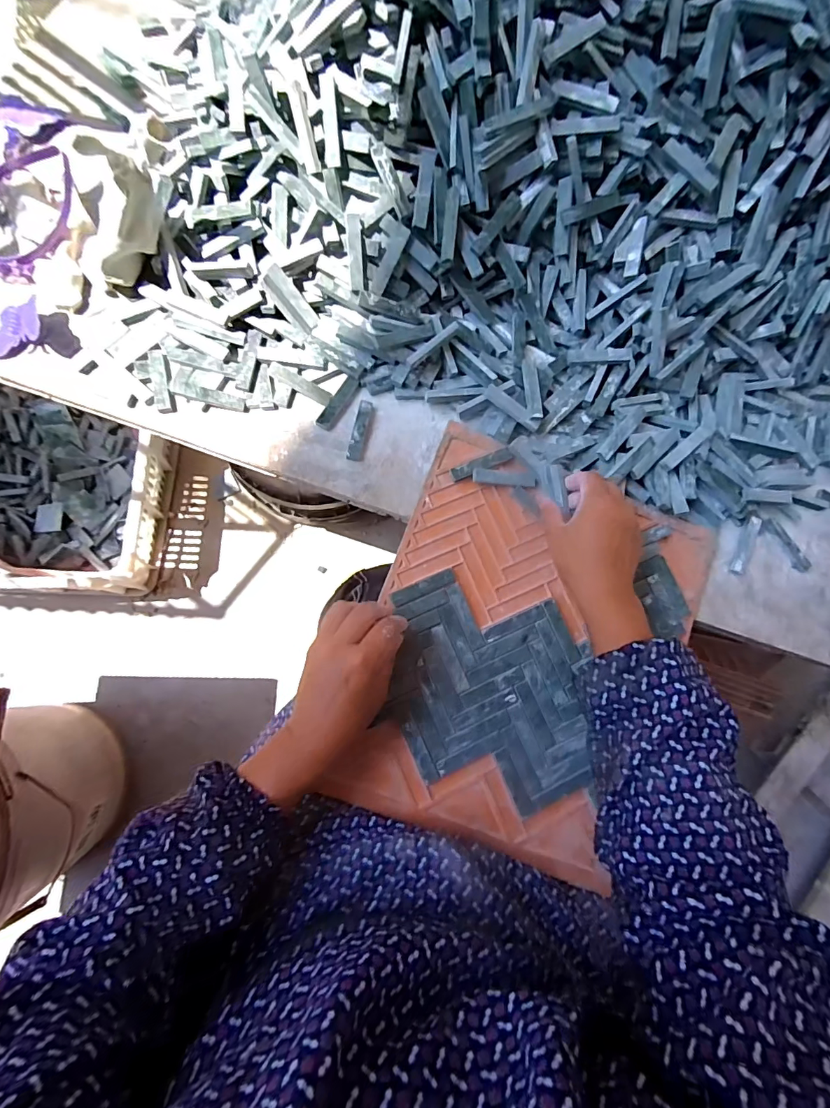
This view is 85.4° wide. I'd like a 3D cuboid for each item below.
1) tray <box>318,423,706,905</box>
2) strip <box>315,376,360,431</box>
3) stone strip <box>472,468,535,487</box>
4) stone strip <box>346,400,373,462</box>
[{"bbox_3d":[0.102,0.090,0.423,0.282,0.014,0.346,22,81,-2],"label":"tray"},{"bbox_3d":[-0.073,-0.146,0.436,0.015,0.005,0.059,32,75,0],"label":"strip"},{"bbox_3d":[0.086,-0.073,0.434,0.062,0.005,0.014,3,103,-11],"label":"stone strip"},{"bbox_3d":[-0.053,-0.119,0.431,0.015,0.008,0.061,11,76,-6],"label":"stone strip"}]

